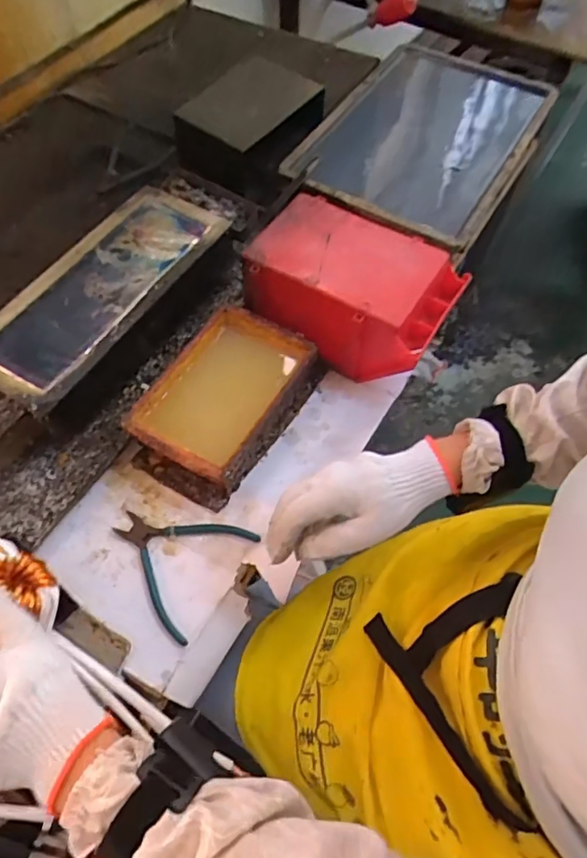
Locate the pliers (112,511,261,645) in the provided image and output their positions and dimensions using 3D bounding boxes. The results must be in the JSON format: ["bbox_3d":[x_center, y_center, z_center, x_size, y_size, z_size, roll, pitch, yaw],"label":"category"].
[{"bbox_3d":[-0.125,0.127,0.557,0.133,0.007,0.125,33,65,16],"label":"pliers"}]

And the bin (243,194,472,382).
[{"bbox_3d":[0.069,-0.159,0.658,0.228,0.115,0.170,31,65,15],"label":"bin"}]

